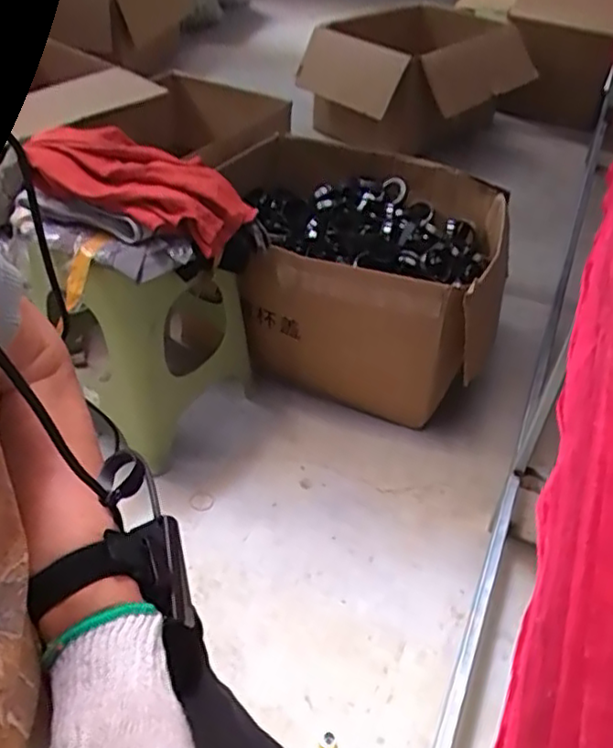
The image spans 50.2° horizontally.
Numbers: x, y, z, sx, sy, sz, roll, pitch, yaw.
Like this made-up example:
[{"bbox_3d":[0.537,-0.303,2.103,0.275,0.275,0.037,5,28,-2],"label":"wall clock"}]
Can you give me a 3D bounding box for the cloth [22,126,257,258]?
[{"bbox_3d":[-0.269,-0.321,1.109,0.359,0.090,0.219,18,41,-11],"label":"cloth"}]

